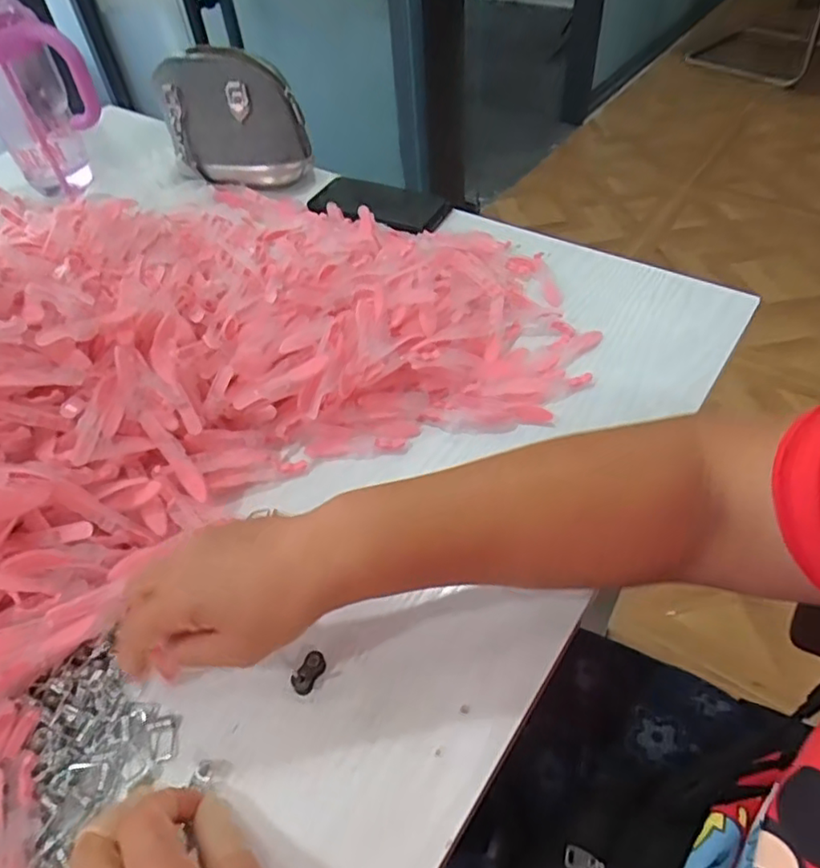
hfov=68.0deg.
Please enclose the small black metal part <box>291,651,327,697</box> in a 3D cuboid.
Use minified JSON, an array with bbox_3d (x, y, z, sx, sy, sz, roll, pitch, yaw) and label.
[{"bbox_3d":[-0.059,0.139,0.357,0.012,0.011,0.023,25,56,24],"label":"small black metal part"}]

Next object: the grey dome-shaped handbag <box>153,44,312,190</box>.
[{"bbox_3d":[-0.213,-0.379,0.753,0.173,0.152,0.051,8,50,12],"label":"grey dome-shaped handbag"}]

